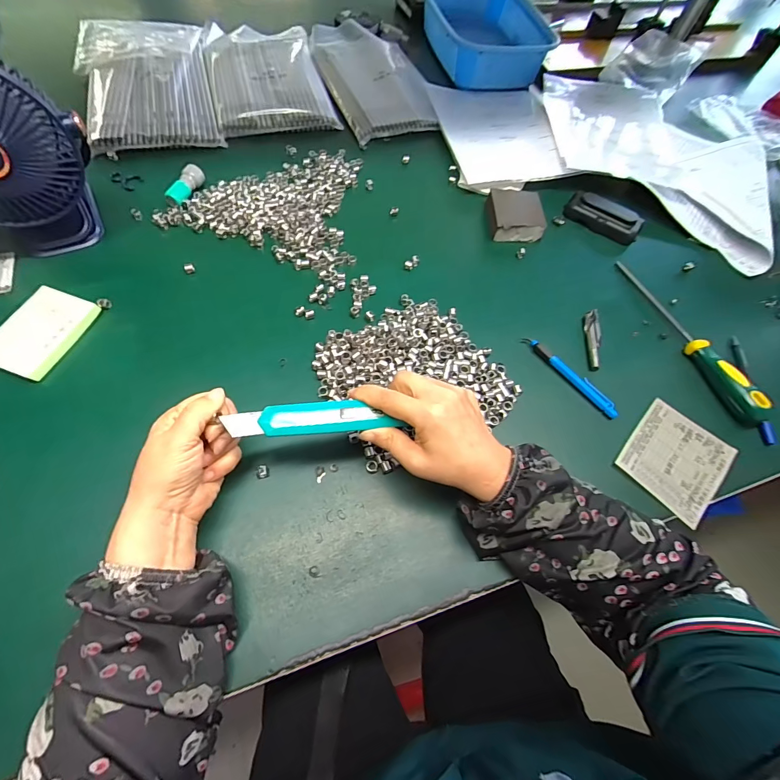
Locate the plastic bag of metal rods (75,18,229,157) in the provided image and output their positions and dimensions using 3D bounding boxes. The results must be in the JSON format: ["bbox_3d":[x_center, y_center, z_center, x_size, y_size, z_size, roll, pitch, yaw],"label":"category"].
[{"bbox_3d":[-0.384,-0.489,0.588,0.185,0.040,0.327,-15,64,-11],"label":"plastic bag of metal rods"}]

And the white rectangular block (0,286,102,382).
[{"bbox_3d":[-0.351,-0.059,0.378,0.067,0.011,0.093,18,63,6],"label":"white rectangular block"}]

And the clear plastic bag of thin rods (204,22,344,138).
[{"bbox_3d":[-0.211,-0.541,0.639,0.181,0.017,0.313,-14,64,-10],"label":"clear plastic bag of thin rods"}]

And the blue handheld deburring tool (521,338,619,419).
[{"bbox_3d":[0.198,-0.018,0.410,0.010,0.013,0.122,-34,69,-19],"label":"blue handheld deburring tool"}]

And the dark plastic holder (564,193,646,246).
[{"bbox_3d":[0.303,-0.247,0.532,0.104,0.032,0.040,32,65,13],"label":"dark plastic holder"}]

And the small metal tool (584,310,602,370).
[{"bbox_3d":[0.238,-0.061,0.439,0.012,0.014,0.086,11,62,3],"label":"small metal tool"}]

